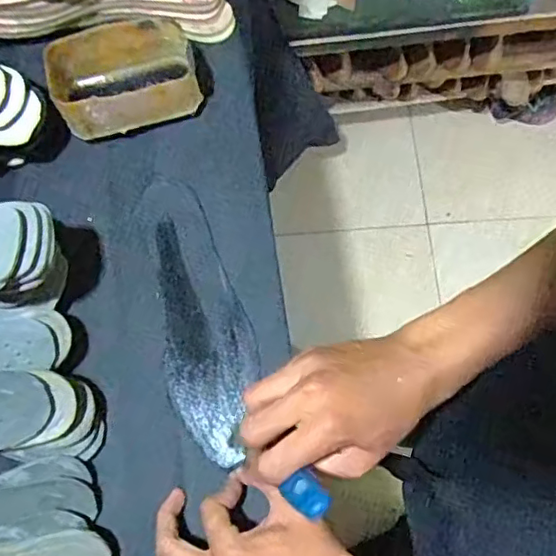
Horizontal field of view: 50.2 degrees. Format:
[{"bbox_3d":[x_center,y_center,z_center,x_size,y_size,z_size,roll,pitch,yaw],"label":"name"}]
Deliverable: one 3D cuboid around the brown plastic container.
[{"bbox_3d":[-0.139,-0.179,0.540,0.128,0.061,0.081,-15,72,-3],"label":"brown plastic container"}]

